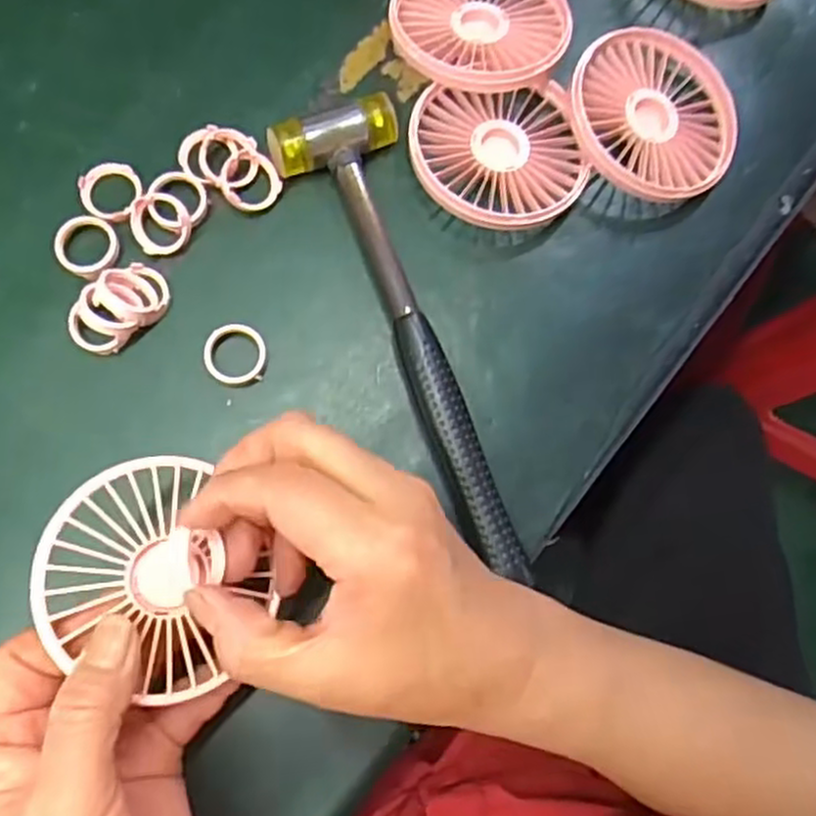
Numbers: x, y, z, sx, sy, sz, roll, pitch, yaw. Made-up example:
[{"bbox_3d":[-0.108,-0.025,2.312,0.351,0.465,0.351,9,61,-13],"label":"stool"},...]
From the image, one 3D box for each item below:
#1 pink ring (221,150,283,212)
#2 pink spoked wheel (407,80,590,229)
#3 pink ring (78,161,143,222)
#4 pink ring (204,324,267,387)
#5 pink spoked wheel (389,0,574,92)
[{"bbox_3d":[-0.076,-0.109,0.368,0.027,0.008,0.029,1,80,-4],"label":"pink ring"},{"bbox_3d":[0.044,-0.123,0.374,0.084,0.011,0.079,3,70,-7],"label":"pink spoked wheel"},{"bbox_3d":[-0.139,-0.102,0.362,0.027,0.008,0.031,-27,83,-9],"label":"pink ring"},{"bbox_3d":[-0.079,-0.024,0.353,0.027,0.010,0.028,1,80,-4],"label":"pink ring"},{"bbox_3d":[0.036,-0.191,0.382,0.086,0.016,0.078,4,68,-1],"label":"pink spoked wheel"}]

